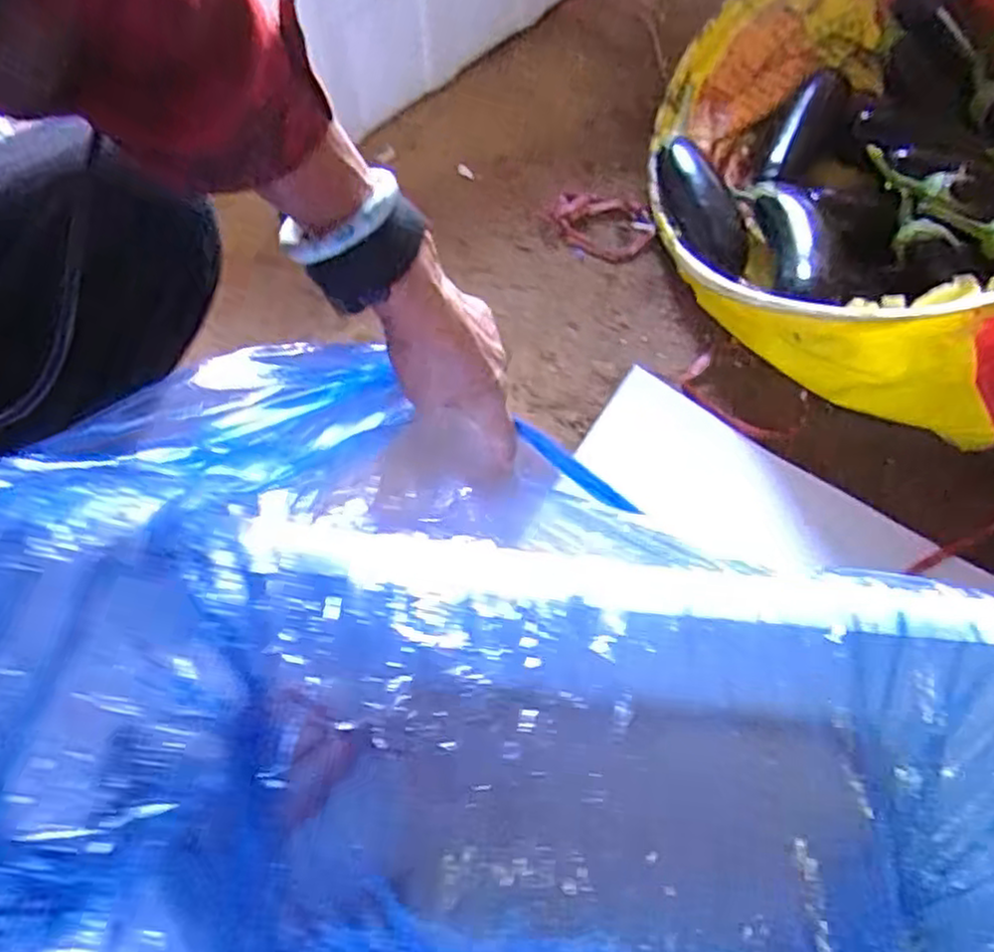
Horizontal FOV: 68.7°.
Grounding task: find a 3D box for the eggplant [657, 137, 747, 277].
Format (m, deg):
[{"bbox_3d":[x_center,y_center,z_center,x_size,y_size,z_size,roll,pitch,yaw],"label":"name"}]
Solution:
[{"bbox_3d":[0.225,-0.302,0.806,0.061,0.058,0.225,-8,59,-9],"label":"eggplant"}]

